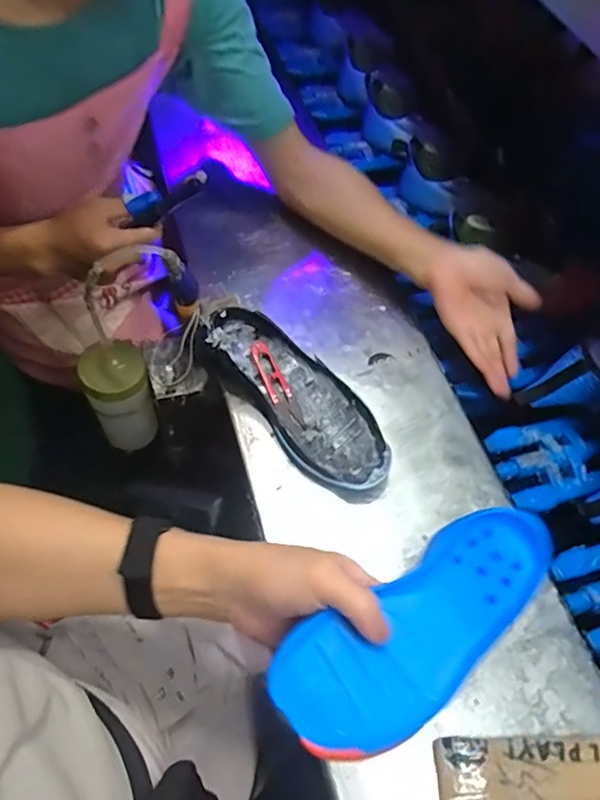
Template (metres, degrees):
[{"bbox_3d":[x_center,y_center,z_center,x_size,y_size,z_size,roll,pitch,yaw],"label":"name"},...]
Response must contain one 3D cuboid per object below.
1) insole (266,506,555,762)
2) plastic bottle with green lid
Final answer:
[{"bbox_3d":[0.090,0.146,0.374,0.231,0.018,0.082,-25,63,-28],"label":"insole"},{"bbox_3d":[-0.215,-0.006,0.675,0.069,0.128,0.075,-17,61,-12],"label":"plastic bottle with green lid"}]

